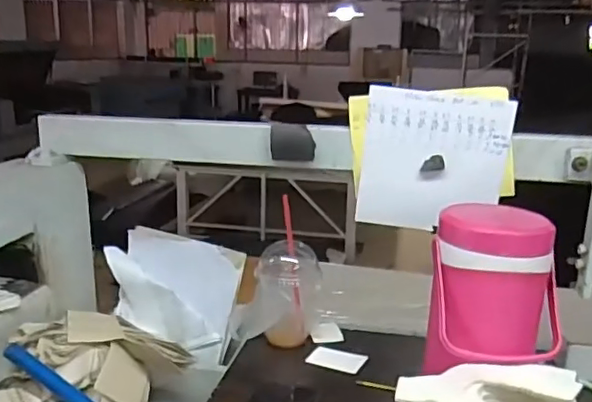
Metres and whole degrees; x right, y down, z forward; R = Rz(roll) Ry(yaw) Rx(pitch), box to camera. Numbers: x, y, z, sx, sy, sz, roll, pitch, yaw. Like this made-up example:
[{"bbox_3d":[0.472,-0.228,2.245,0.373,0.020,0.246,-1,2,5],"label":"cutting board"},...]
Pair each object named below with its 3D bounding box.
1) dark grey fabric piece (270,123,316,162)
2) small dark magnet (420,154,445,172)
[{"bbox_3d":[-0.004,-0.083,0.820,0.063,0.051,0.012,3,15,10],"label":"dark grey fabric piece"},{"bbox_3d":[0.189,-0.052,0.797,0.030,0.023,0.004,3,15,11],"label":"small dark magnet"}]

